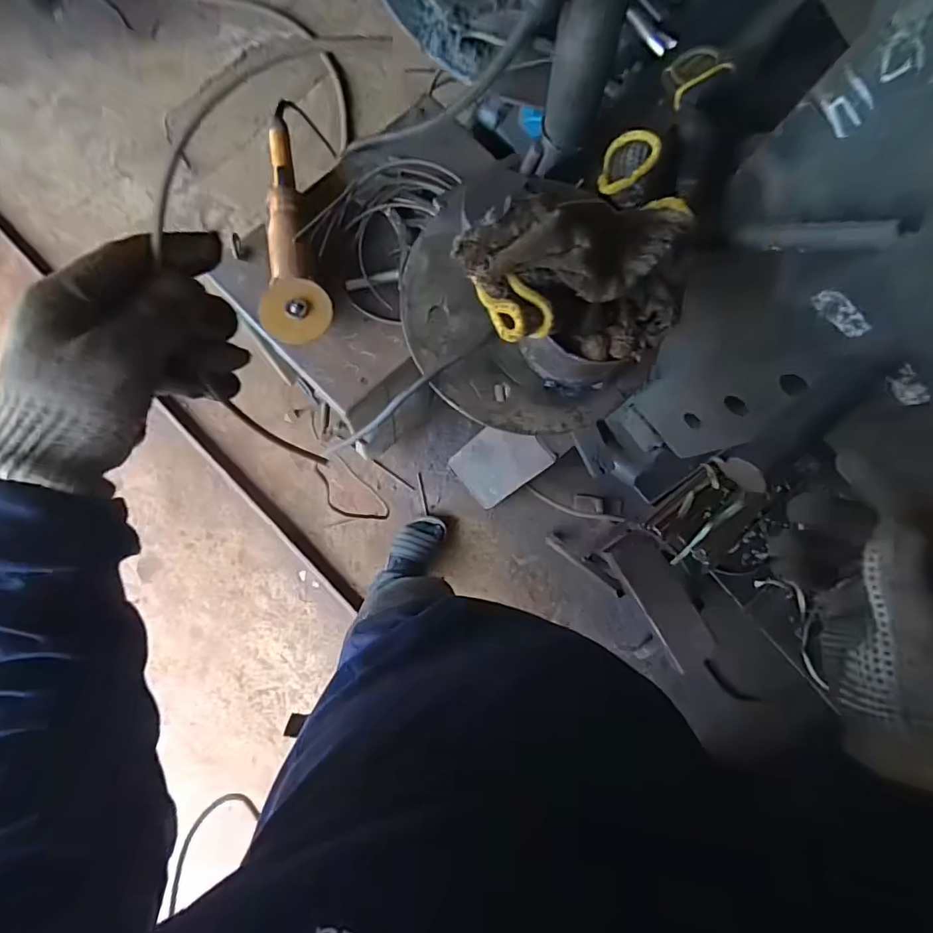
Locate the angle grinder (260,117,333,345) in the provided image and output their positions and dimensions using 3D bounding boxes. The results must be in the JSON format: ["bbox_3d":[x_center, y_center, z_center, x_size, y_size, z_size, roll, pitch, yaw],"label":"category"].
[{"bbox_3d":[-0.272,-0.349,0.738,0.088,0.074,0.364,-14,84,-7],"label":"angle grinder"}]

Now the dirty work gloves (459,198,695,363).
[{"bbox_3d":[0.098,-0.140,0.371,0.192,0.059,0.117,-16,84,-7],"label":"dirty work gloves"}]

